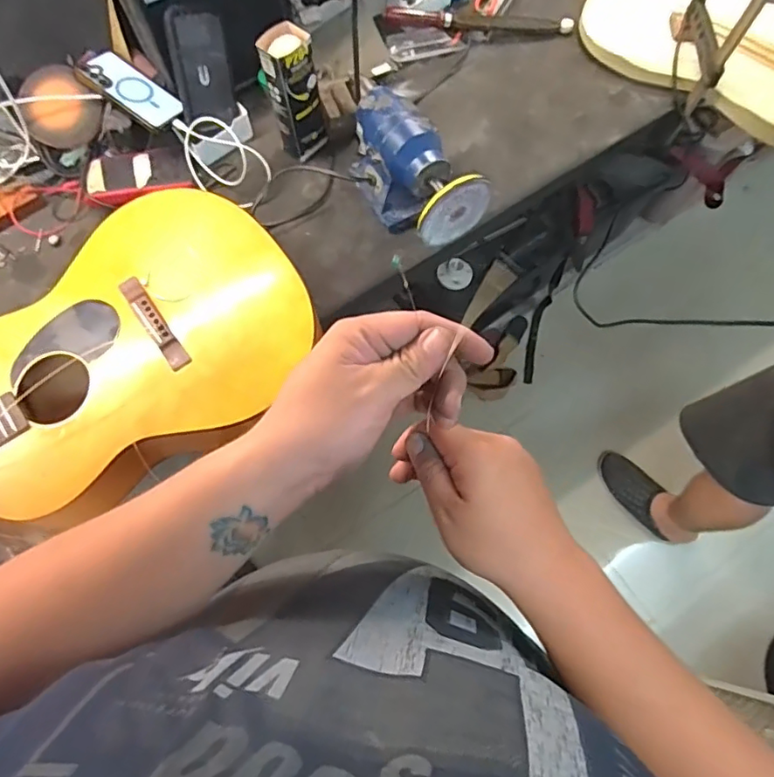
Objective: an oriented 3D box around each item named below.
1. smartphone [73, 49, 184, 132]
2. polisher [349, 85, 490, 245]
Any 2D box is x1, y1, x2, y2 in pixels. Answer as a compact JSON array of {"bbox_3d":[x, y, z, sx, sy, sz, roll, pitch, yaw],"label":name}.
[{"bbox_3d":[-0.408,-0.473,0.869,0.174,0.013,0.079,36,67,0],"label":"smartphone"},{"bbox_3d":[0.028,-0.318,0.823,0.102,0.143,0.247,-34,74,-10],"label":"polisher"}]

